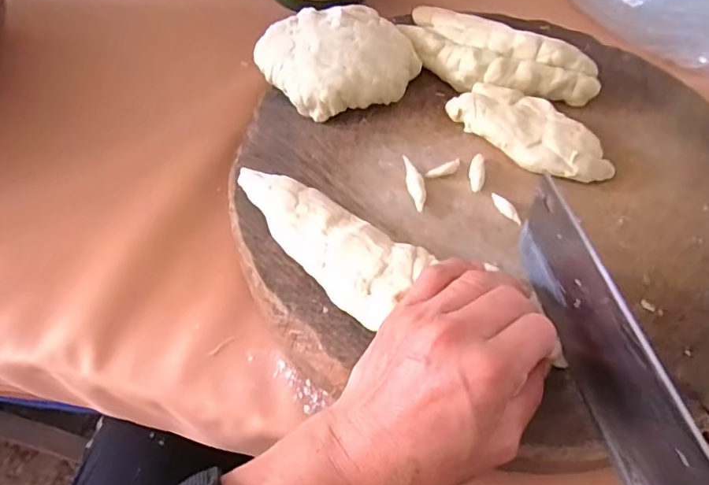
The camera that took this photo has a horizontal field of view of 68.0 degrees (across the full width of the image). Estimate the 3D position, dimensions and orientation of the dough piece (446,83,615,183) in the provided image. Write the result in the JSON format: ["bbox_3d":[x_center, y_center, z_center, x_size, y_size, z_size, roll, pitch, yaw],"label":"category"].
[{"bbox_3d":[0.120,-0.075,0.360,0.111,0.018,0.047,39,63,21],"label":"dough piece"}]

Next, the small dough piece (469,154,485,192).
[{"bbox_3d":[0.081,-0.046,0.346,0.011,0.006,0.029,14,57,7],"label":"small dough piece"}]

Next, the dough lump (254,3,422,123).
[{"bbox_3d":[-0.011,-0.134,0.386,0.100,0.036,0.089,-33,64,-21],"label":"dough lump"}]

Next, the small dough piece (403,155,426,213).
[{"bbox_3d":[0.039,-0.040,0.341,0.012,0.006,0.046,-6,57,-6],"label":"small dough piece"}]

